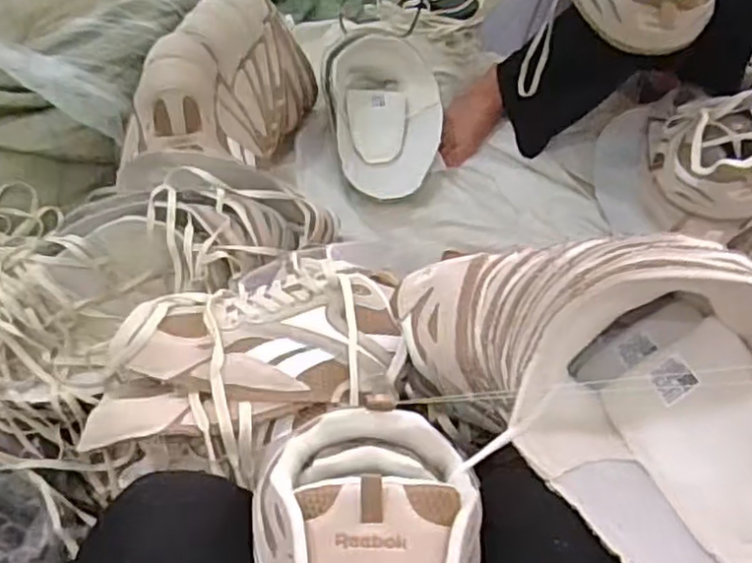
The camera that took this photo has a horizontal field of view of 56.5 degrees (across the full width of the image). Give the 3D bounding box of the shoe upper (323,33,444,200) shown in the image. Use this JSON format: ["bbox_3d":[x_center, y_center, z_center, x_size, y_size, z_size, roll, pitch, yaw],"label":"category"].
[{"bbox_3d":[0.013,-0.252,1.053,0.174,0.089,0.280,-2,57,-6],"label":"shoe upper"}]

